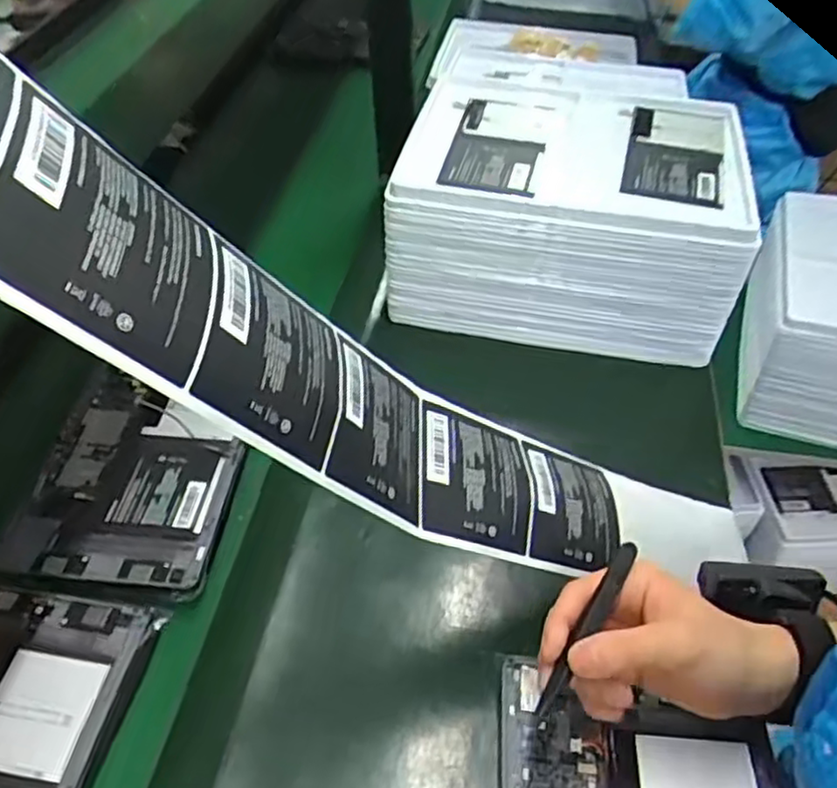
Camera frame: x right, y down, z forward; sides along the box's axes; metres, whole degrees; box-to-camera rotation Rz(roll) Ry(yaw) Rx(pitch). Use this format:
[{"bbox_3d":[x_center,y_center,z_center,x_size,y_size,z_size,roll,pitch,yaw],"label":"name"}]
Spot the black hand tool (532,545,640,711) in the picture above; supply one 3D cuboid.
[{"bbox_3d":[0.093,0.125,0.375,0.010,0.013,0.108,26,60,21],"label":"black hand tool"}]

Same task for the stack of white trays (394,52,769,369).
[{"bbox_3d":[0.143,-0.196,0.733,0.329,0.151,0.253,6,48,5],"label":"stack of white trays"}]

